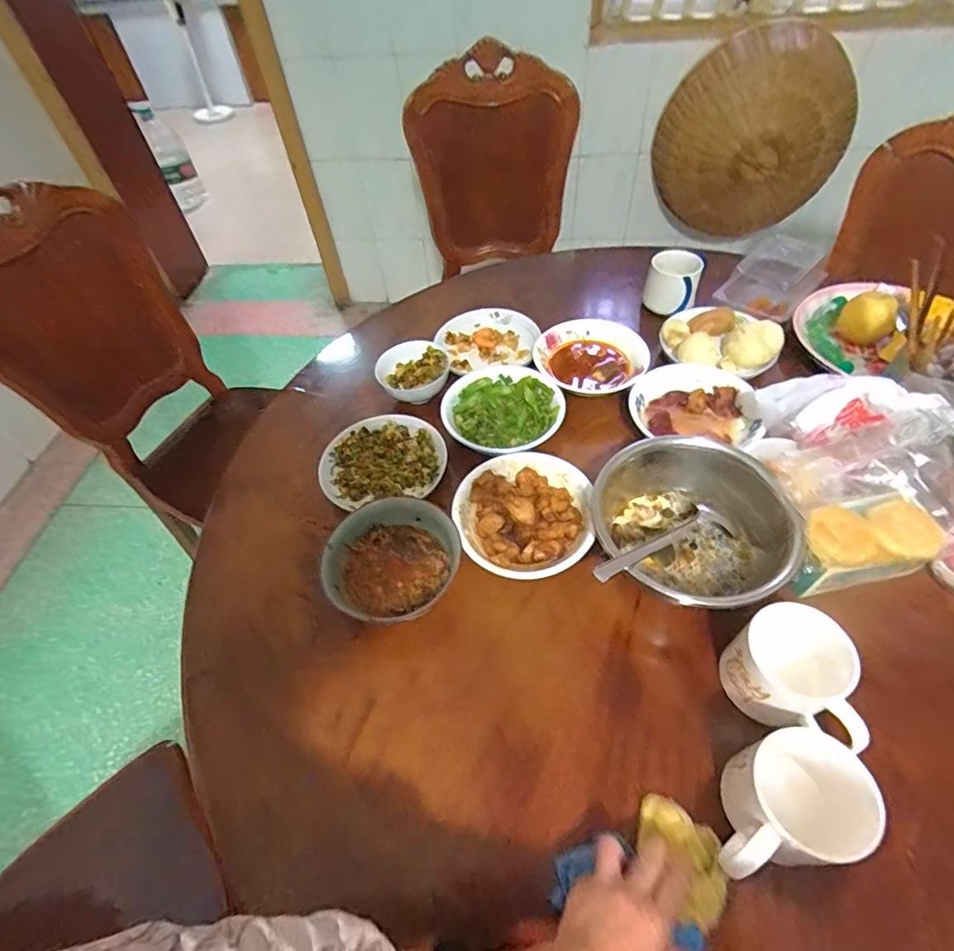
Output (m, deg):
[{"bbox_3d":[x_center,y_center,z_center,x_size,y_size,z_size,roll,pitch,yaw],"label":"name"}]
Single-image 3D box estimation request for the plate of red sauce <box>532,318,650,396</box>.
[{"bbox_3d":[0.181,-0.181,0.826,0.165,0.048,0.172,-2,52,2],"label":"plate of red sauce"}]

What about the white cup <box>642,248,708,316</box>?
[{"bbox_3d":[0.343,-0.334,0.917,0.093,0.095,0.084,16,55,15],"label":"white cup"}]

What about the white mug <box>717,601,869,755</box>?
[{"bbox_3d":[0.299,0.199,0.497,0.089,0.098,0.128,-15,53,-8],"label":"white mug"}]

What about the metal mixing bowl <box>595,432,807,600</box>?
[{"bbox_3d":[0.245,0.060,0.603,0.207,0.088,0.214,-37,58,-23],"label":"metal mixing bowl"}]

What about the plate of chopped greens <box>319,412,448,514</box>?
[{"bbox_3d":[-0.133,-0.026,0.742,0.170,0.026,0.146,-9,52,-3],"label":"plate of chopped greens"}]

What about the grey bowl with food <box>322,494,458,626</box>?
[{"bbox_3d":[-0.099,0.101,0.618,0.147,0.053,0.153,-2,52,2],"label":"grey bowl with food"}]

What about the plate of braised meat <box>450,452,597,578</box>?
[{"bbox_3d":[0.057,0.049,0.646,0.165,0.040,0.175,-2,52,2],"label":"plate of braised meat"}]

